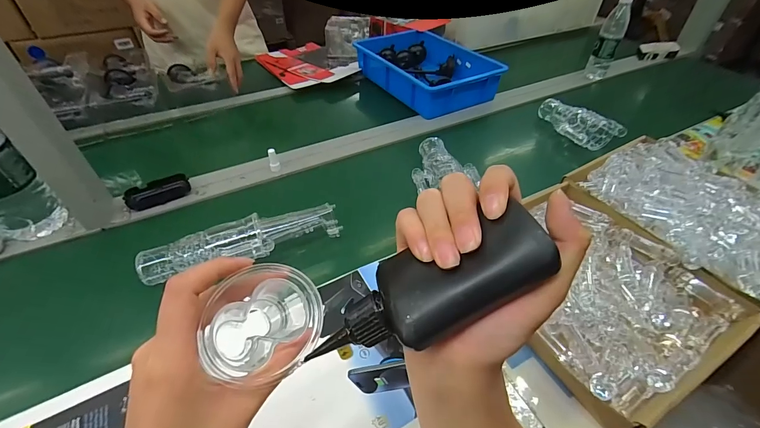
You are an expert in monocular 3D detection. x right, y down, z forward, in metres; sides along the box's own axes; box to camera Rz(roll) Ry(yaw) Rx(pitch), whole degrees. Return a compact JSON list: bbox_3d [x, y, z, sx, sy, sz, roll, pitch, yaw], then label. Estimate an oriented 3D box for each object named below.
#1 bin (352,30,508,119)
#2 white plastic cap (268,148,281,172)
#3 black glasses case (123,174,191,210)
[{"bbox_3d":[0.139,-0.442,1.037,0.287,0.078,0.406,-23,49,-23],"label":"bin"},{"bbox_3d":[-0.226,-0.114,0.727,0.021,0.049,0.021,-14,46,-15],"label":"white plastic cap"},{"bbox_3d":[-0.433,-0.043,0.675,0.108,0.028,0.050,-19,47,-20],"label":"black glasses case"}]

